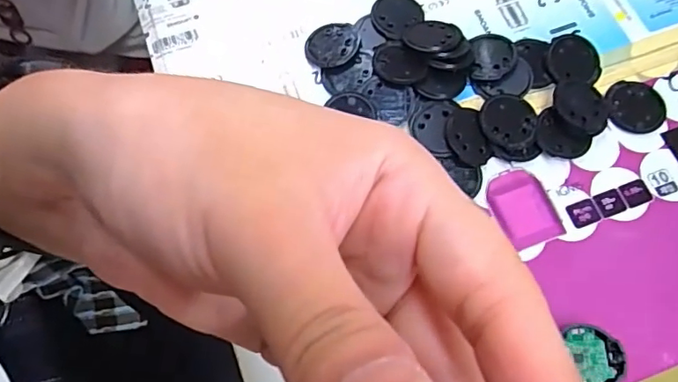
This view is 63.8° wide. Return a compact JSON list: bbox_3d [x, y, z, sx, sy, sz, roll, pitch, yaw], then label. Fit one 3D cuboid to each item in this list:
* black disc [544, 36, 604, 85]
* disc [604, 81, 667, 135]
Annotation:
[{"bbox_3d":[0.127,-0.071,0.293,0.029,0.004,0.029,0,71,1],"label":"black disc"},{"bbox_3d":[0.155,-0.044,0.283,0.030,0.004,0.029,0,71,1],"label":"disc"}]

